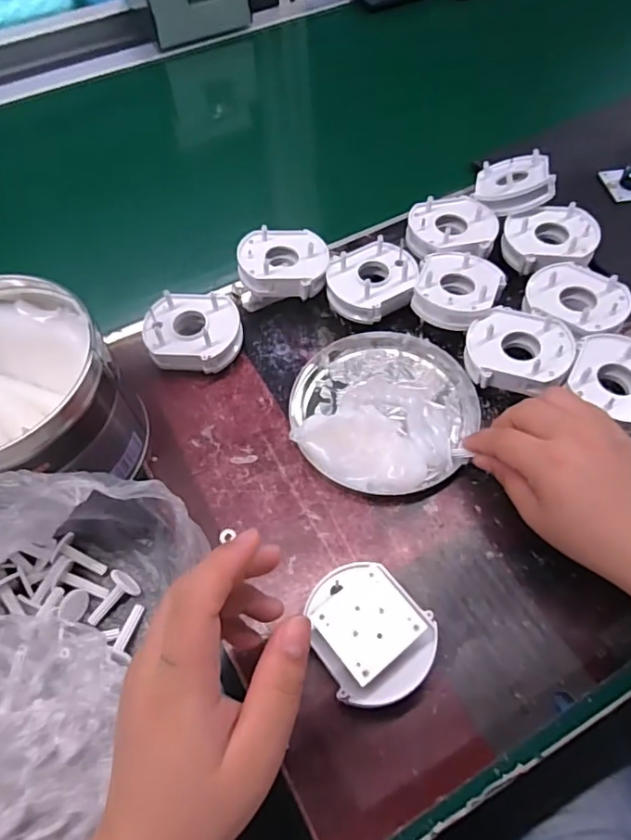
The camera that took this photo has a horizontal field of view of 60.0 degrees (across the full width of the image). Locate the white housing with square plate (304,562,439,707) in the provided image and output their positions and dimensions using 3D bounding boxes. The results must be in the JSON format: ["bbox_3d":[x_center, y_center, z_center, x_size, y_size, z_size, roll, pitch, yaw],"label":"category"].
[{"bbox_3d":[0.030,0.115,0.296,0.059,0.045,0.067,-27,62,-13],"label":"white housing with square plate"}]

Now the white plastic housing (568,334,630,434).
[{"bbox_3d":[0.201,-0.028,0.364,0.059,0.019,0.058,19,62,13],"label":"white plastic housing"}]

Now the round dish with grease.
[{"bbox_3d":[0.046,-0.012,0.380,0.124,0.028,0.126,-1,60,2],"label":"round dish with grease"}]

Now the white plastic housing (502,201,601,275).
[{"bbox_3d":[0.186,-0.144,0.436,0.067,0.022,0.059,-7,60,-2],"label":"white plastic housing"}]

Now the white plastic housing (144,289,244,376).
[{"bbox_3d":[-0.090,-0.064,0.412,0.067,0.035,0.059,7,60,7],"label":"white plastic housing"}]

